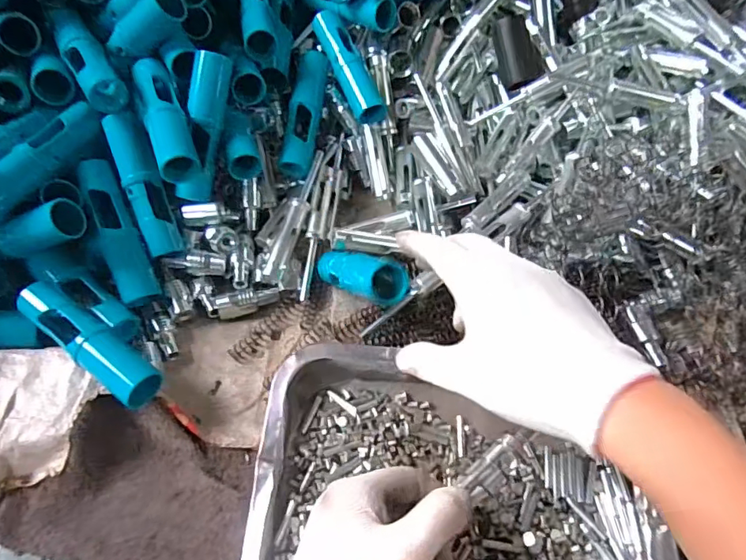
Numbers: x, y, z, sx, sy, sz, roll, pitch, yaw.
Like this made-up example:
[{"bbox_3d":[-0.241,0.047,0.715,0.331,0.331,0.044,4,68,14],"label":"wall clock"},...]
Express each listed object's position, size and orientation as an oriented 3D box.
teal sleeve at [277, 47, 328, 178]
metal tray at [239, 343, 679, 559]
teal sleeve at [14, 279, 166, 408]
[{"bbox_3d":[-0.065,-0.161,0.485,0.027,0.023,0.126,7,79,6],"label":"teal sleeve"},{"bbox_3d":[0.053,0.140,0.329,0.254,0.046,0.176,4,55,3],"label":"metal tray"},{"bbox_3d":[-0.202,0.044,0.364,0.124,0.030,0.029,32,61,21],"label":"teal sleeve"}]

